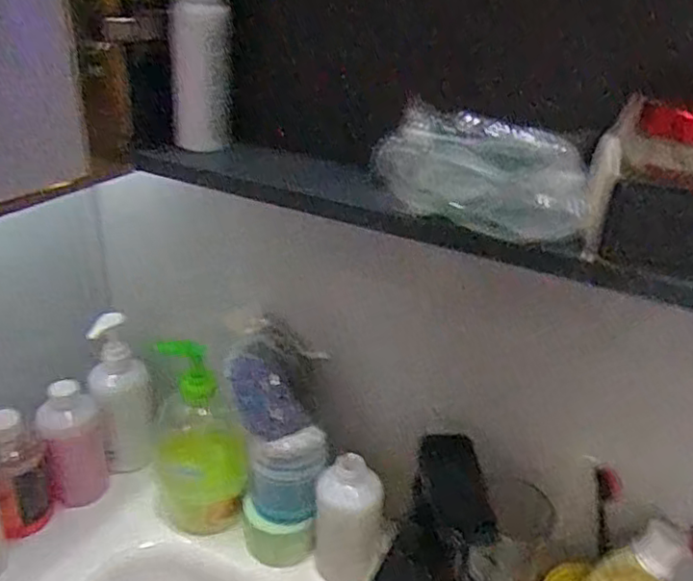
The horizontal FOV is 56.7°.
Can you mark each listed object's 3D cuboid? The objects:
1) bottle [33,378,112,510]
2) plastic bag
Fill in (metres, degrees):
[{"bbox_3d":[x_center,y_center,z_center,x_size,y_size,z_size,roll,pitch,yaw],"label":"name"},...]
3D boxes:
[{"bbox_3d":[-0.264,0.155,0.623,0.054,0.128,0.048,-12,33,-26],"label":"bottle"},{"bbox_3d":[0.072,-0.073,0.378,0.142,0.055,0.054,17,32,22],"label":"plastic bag"}]

